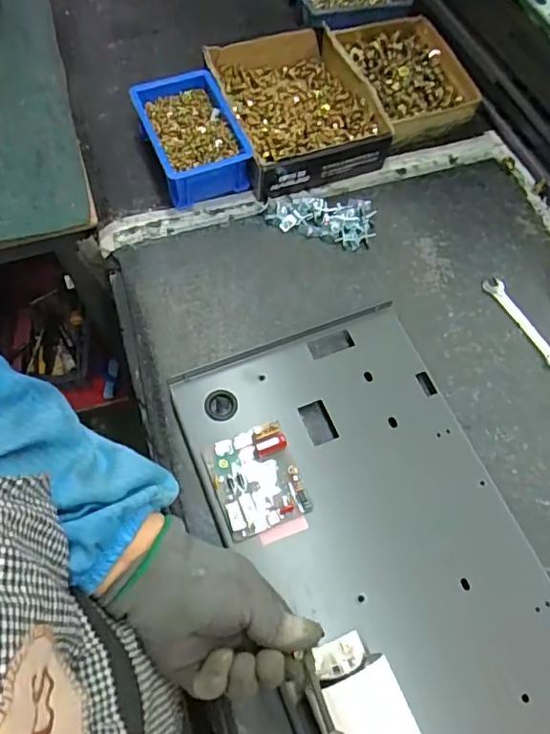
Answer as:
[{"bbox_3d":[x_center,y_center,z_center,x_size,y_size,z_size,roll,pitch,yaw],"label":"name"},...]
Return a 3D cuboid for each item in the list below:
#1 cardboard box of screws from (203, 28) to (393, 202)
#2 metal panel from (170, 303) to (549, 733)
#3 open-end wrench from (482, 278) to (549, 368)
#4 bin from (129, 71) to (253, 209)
[{"bbox_3d":[0.029,-0.299,0.628,0.176,0.061,0.186,-16,66,-9],"label":"cardboard box of screws"},{"bbox_3d":[0.091,0.150,0.446,0.242,0.035,0.414,-19,66,-12],"label":"metal panel"},{"bbox_3d":[0.263,-0.047,0.573,0.024,0.005,0.119,-23,68,-12],"label":"open-end wrench"},{"bbox_3d":[-0.093,-0.261,0.617,0.104,0.057,0.137,-19,67,-11],"label":"bin"}]

